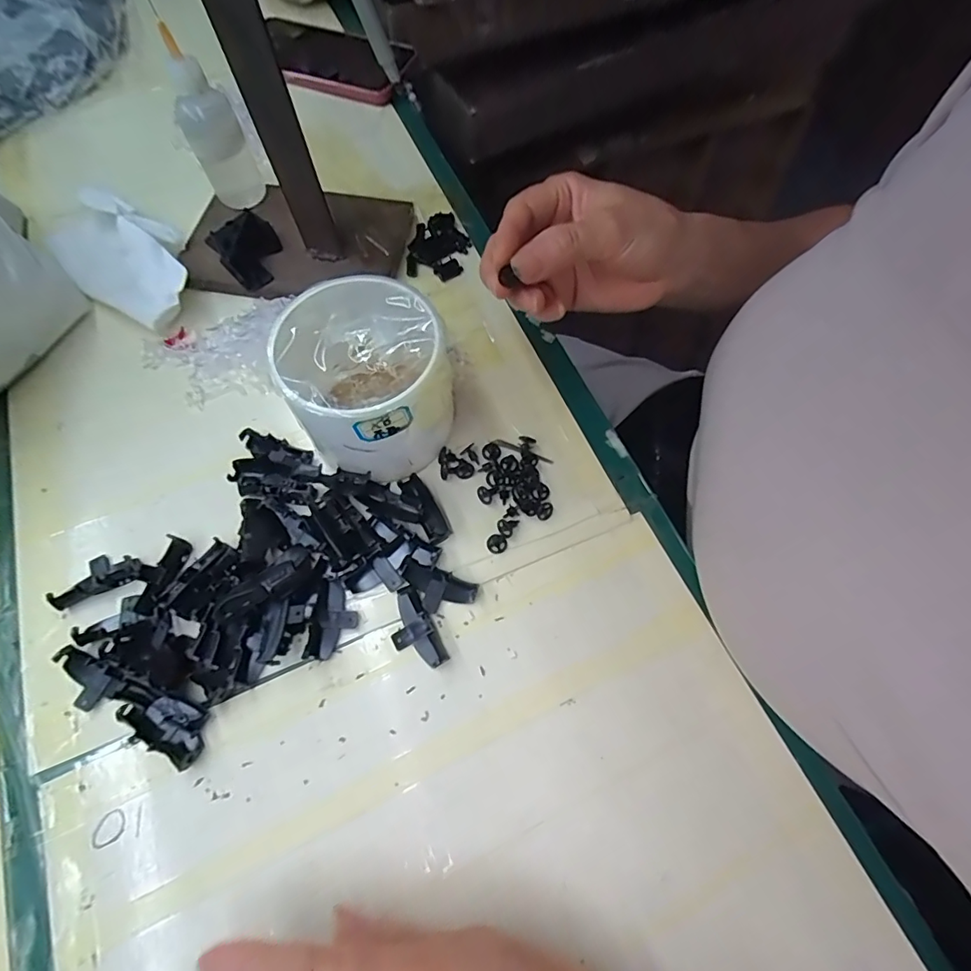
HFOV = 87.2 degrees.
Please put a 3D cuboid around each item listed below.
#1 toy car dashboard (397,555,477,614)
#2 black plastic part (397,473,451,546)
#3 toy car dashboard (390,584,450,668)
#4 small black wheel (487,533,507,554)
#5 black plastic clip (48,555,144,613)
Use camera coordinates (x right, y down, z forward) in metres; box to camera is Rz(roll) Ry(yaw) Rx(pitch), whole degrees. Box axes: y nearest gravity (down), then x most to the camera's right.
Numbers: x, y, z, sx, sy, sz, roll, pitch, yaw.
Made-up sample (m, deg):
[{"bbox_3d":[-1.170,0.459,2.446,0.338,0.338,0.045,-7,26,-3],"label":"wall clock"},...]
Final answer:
[{"bbox_3d":[-0.027,0.054,0.266,0.042,0.007,0.021,20,66,9],"label":"toy car dashboard"},{"bbox_3d":[-0.034,0.012,0.287,0.014,0.008,0.045,-28,68,-12],"label":"black plastic part"},{"bbox_3d":[-0.037,0.073,0.256,0.021,0.012,0.042,-26,68,-12],"label":"toy car dashboard"},{"bbox_3d":[0.006,0.032,0.278,0.011,0.004,0.011,0,65,0],"label":"small black wheel"},{"bbox_3d":[-0.206,0.046,0.268,0.041,0.011,0.022,-29,68,-13],"label":"black plastic clip"}]

